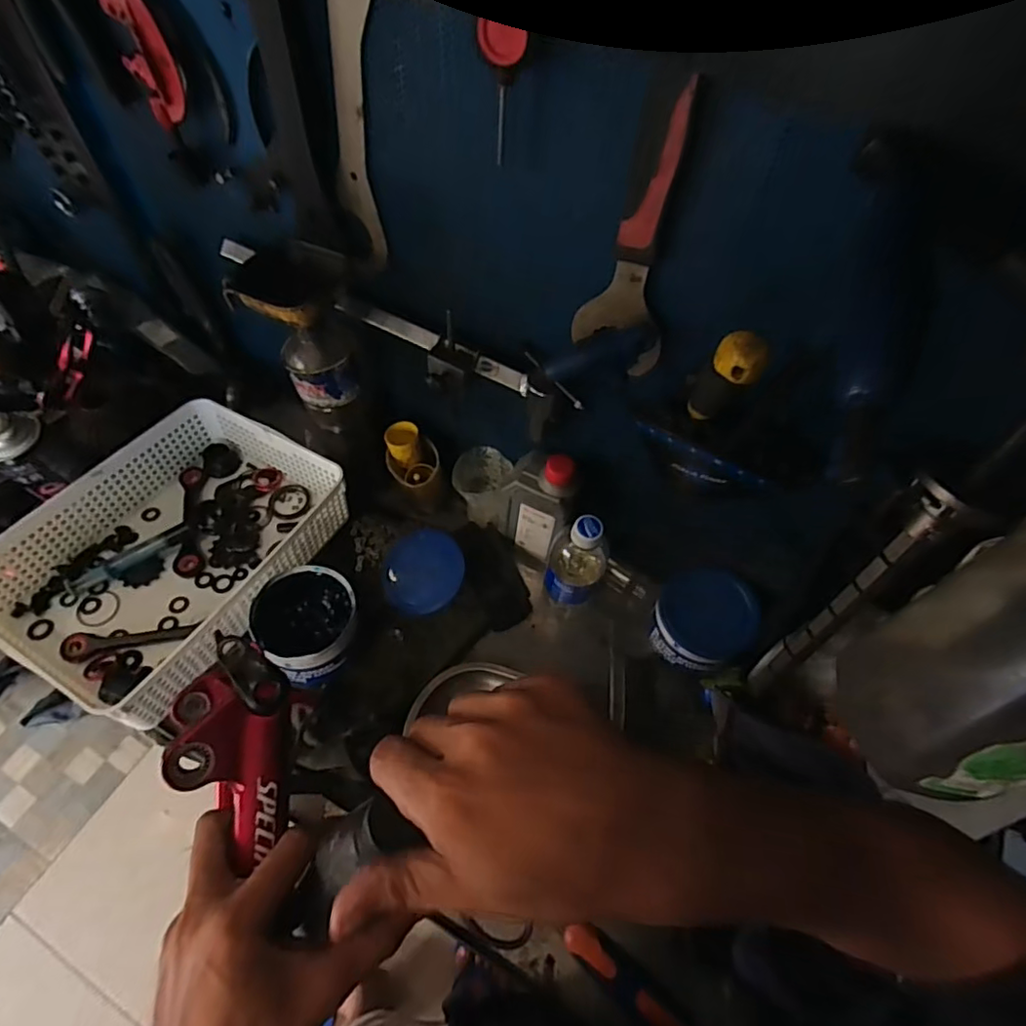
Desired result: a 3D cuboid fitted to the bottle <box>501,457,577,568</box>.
[{"bbox_3d":[0.025,-0.005,0.647,0.081,0.166,0.049,30,60,15],"label":"bottle"}]

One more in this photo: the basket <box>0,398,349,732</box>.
[{"bbox_3d":[-0.371,0.038,0.637,0.253,0.085,0.329,27,59,14],"label":"basket"}]

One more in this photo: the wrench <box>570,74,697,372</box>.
[{"bbox_3d":[0.089,-0.187,0.401,0.068,0.198,0.027,41,64,21],"label":"wrench"}]

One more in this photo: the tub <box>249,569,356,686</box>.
[{"bbox_3d":[-0.213,0.119,0.596,0.104,0.071,0.105,-25,62,-18],"label":"tub"}]

